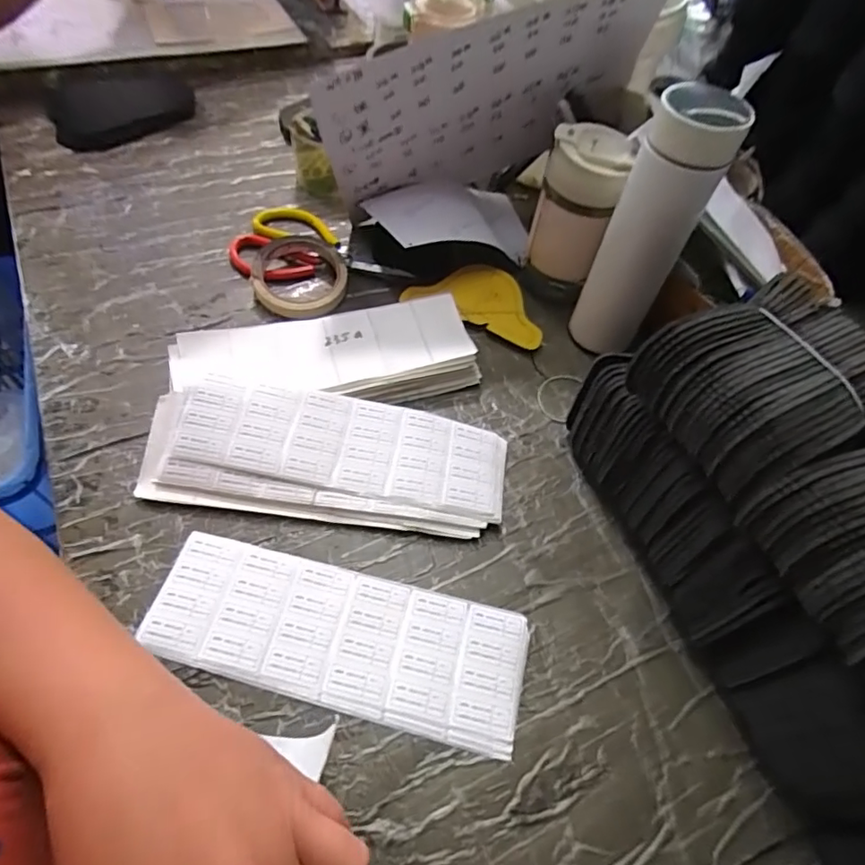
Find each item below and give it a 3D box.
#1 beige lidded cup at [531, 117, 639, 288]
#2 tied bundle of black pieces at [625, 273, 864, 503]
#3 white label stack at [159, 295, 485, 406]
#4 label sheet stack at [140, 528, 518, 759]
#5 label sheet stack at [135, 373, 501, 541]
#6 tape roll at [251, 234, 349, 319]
[{"bbox_3d":[0.138,-0.212,0.535,0.070,0.146,0.065,2,57,-4],"label":"beige lidded cup"},{"bbox_3d":[0.216,-0.028,0.351,0.126,0.065,0.120,-22,61,-18],"label":"tied bundle of black pieces"},{"bbox_3d":[-0.093,-0.071,0.495,0.257,0.030,0.095,-11,59,-12],"label":"white label stack"},{"bbox_3d":[-0.064,0.141,0.380,0.255,0.012,0.091,13,57,4],"label":"label sheet stack"},{"bbox_3d":[-0.081,0.016,0.443,0.278,0.040,0.104,7,57,-1],"label":"label sheet stack"},{"bbox_3d":[-0.134,-0.158,0.554,0.093,0.025,0.101,2,57,-4],"label":"tape roll"}]

